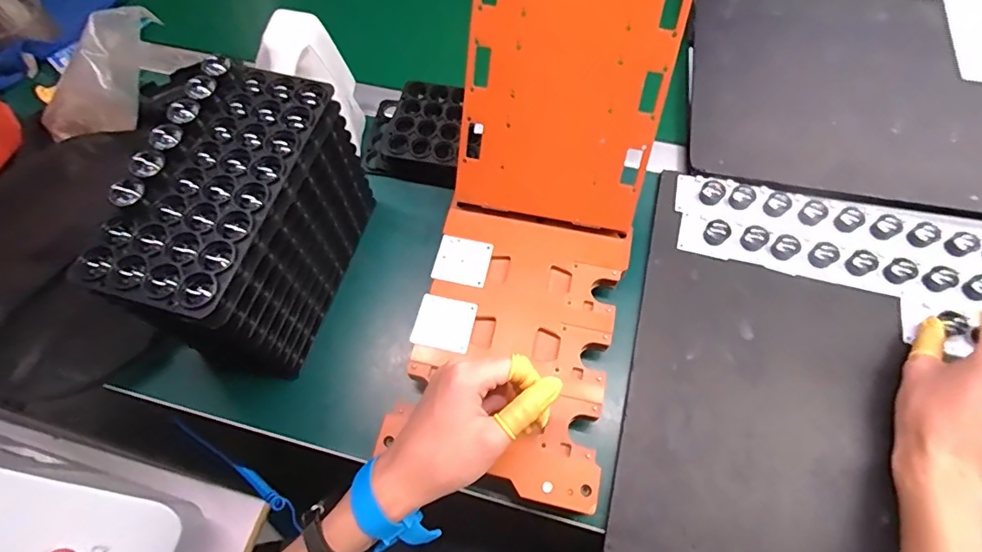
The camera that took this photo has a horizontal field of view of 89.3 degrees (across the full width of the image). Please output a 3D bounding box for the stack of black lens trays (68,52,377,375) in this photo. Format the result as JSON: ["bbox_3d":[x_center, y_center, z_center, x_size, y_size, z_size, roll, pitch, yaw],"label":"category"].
[{"bbox_3d":[-0.186,-0.038,0.406,0.092,0.173,0.195,14,67,9],"label":"stack of black lens trays"}]

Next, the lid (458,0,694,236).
[{"bbox_3d":[0.060,-0.154,0.399,0.155,0.232,0.007,11,27,6],"label":"lid"}]

